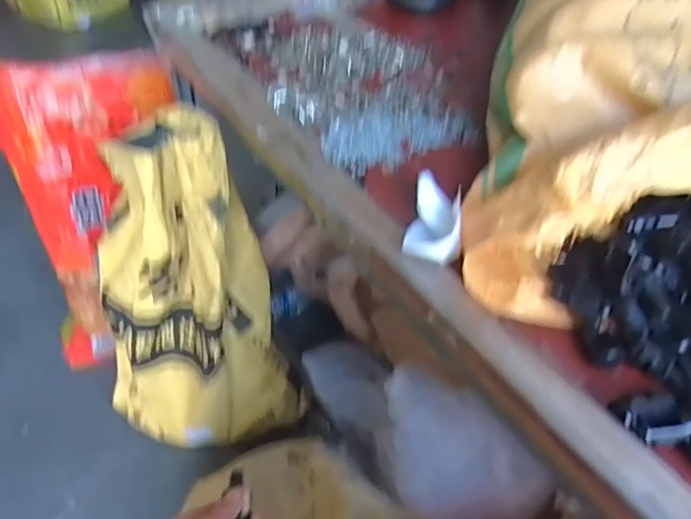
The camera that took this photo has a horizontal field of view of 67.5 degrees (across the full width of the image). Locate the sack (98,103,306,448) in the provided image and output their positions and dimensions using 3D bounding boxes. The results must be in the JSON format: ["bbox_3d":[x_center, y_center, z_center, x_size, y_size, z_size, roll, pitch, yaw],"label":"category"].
[{"bbox_3d":[-0.300,0.076,0.942,0.337,0.637,0.298,-18,50,-16],"label":"sack"}]

